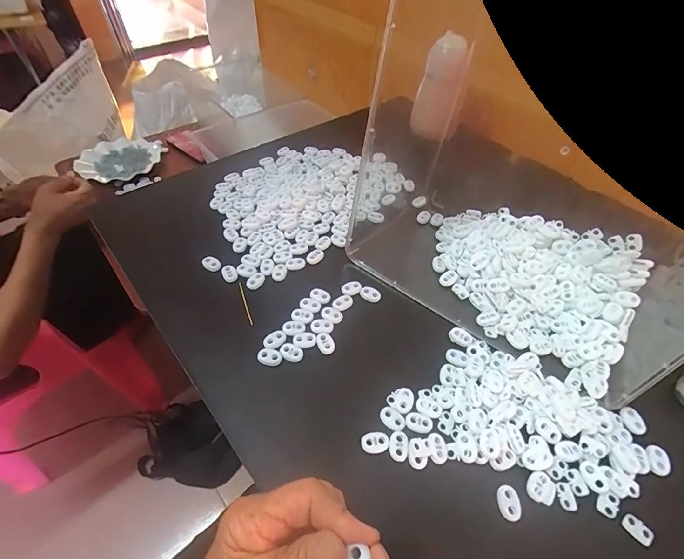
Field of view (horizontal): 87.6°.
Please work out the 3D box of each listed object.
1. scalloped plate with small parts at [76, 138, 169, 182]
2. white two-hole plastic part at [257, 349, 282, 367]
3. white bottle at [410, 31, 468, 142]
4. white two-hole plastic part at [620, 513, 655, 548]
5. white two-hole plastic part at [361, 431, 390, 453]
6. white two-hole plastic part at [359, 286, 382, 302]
[{"bbox_3d":[-0.551,-0.296,0.891,0.185,0.049,0.182,1,50,-1],"label":"scalloped plate with small parts"},{"bbox_3d":[-0.067,0.073,0.332,0.022,0.007,0.014,15,51,10],"label":"white two-hole plastic part"},{"bbox_3d":[0.150,-0.285,0.538,0.068,0.125,0.053,15,51,10],"label":"white bottle"},{"bbox_3d":[0.217,0.183,0.262,0.012,0.005,0.019,-31,58,-25],"label":"white two-hole plastic part"},{"bbox_3d":[0.027,0.130,0.287,0.022,0.004,0.015,-8,51,-9],"label":"white two-hole plastic part"},{"bbox_3d":[0.031,0.016,0.385,0.022,0.005,0.016,19,52,13],"label":"white two-hole plastic part"}]

